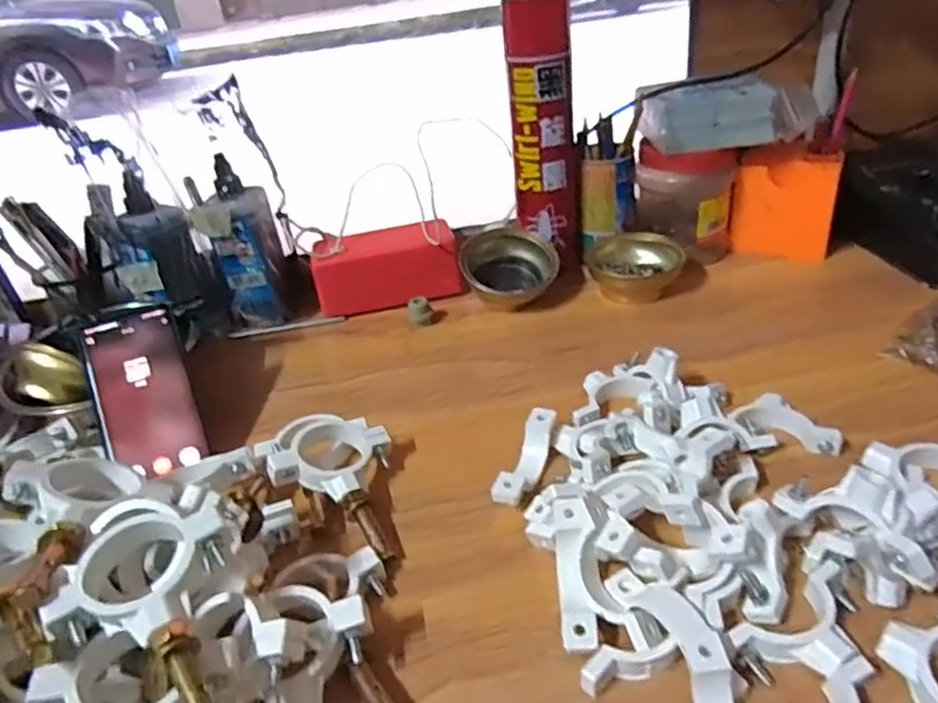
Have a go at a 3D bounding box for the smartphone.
[{"bbox_3d":[-0.258,0.028,0.534,0.073,0.011,0.146,-20,71,-18],"label":"smartphone"}]

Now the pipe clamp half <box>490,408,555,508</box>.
[{"bbox_3d":[0.041,0.080,0.479,0.020,0.032,0.089,8,37,23],"label":"pipe clamp half"}]

